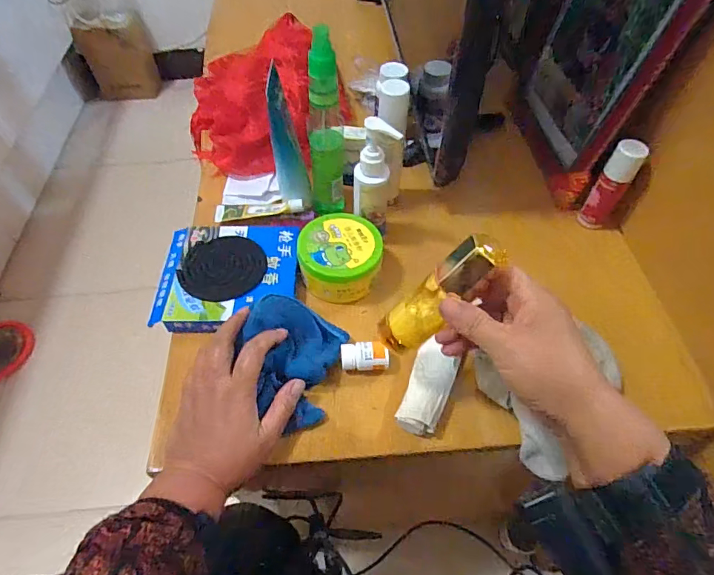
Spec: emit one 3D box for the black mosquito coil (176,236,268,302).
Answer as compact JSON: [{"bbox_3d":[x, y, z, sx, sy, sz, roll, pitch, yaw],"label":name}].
[{"bbox_3d":[-0.156,-0.024,0.522,0.093,0.004,0.094,0,55,0],"label":"black mosquito coil"}]

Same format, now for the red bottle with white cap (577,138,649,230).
[{"bbox_3d":[0.314,-0.124,0.552,0.035,0.114,0.034,26,59,18],"label":"red bottle with white cap"}]

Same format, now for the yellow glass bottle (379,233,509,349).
[{"bbox_3d":[0.066,0.006,0.353,0.033,0.121,0.033,7,47,-36],"label":"yellow glass bottle"}]

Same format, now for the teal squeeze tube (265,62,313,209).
[{"bbox_3d":[-0.088,-0.178,0.542,0.036,0.160,0.035,-17,35,-11],"label":"teal squeeze tube"}]

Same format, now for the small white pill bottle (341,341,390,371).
[{"bbox_3d":[0.008,0.072,0.461,0.047,0.026,0.025,-3,55,-2],"label":"small white pill bottle"}]

